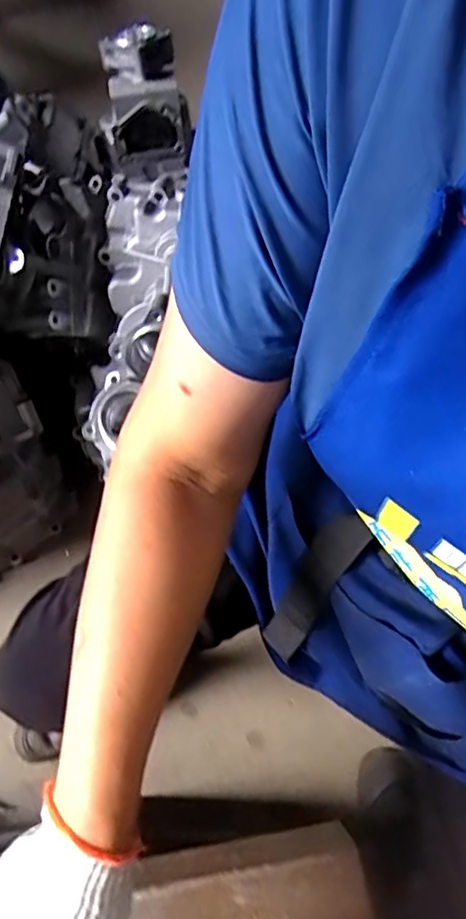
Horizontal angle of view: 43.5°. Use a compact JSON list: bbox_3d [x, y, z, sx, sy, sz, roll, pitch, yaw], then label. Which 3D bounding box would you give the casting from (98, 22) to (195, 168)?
[{"bbox_3d":[-0.156,-0.624,1.001,0.149,0.138,0.157,-11,71,-5],"label":"casting"}]

